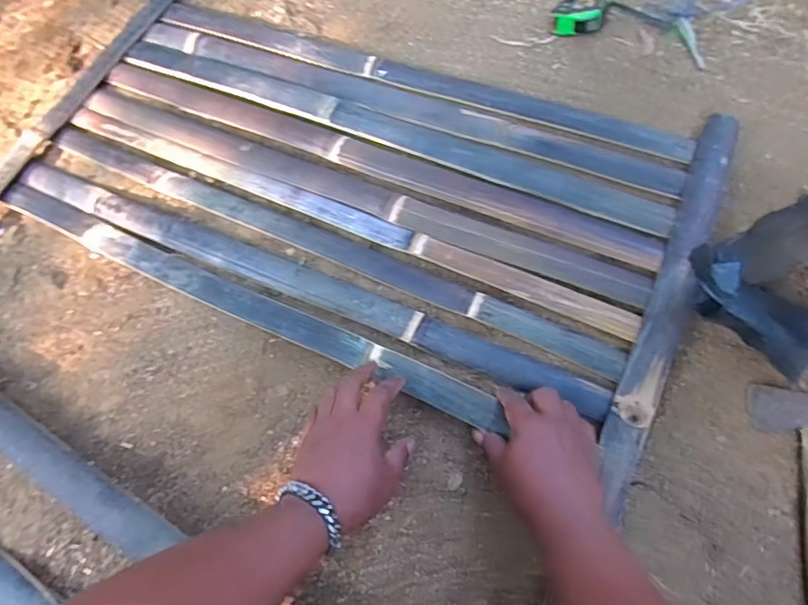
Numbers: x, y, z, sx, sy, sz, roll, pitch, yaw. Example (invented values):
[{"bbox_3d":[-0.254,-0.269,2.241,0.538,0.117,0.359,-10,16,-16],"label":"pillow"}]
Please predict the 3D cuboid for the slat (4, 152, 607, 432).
[{"bbox_3d":[-0.153,-0.036,0.623,0.797,0.015,0.045,21,68,13],"label":"slat"}]

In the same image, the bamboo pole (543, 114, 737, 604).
[{"bbox_3d":[0.204,0.163,0.498,0.045,0.034,0.928,22,68,13],"label":"bamboo pole"}]

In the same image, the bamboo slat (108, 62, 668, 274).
[{"bbox_3d":[-0.064,-0.199,0.682,0.796,0.016,0.050,22,68,13],"label":"bamboo slat"}]

